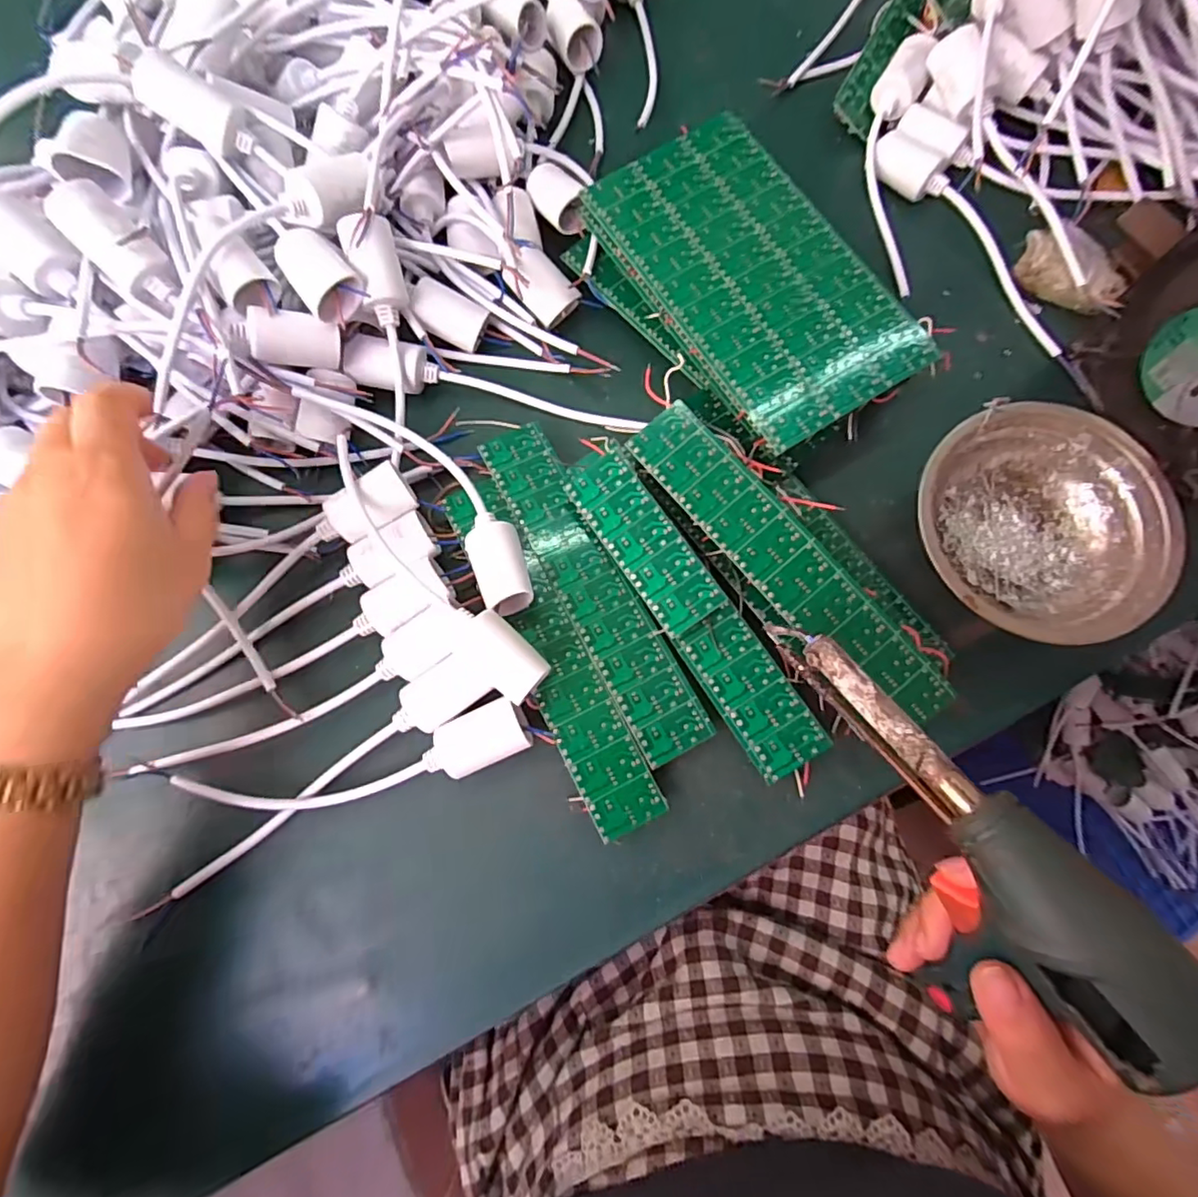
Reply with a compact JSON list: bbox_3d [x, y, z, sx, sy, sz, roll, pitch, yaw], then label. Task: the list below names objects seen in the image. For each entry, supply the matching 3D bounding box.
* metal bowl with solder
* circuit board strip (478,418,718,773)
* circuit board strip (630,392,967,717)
[{"bbox_3d":[0.232,-0.038,0.324,0.123,0.051,0.120,0,75,1],"label":"metal bowl with solder"},{"bbox_3d":[-0.005,-0.009,0.321,0.039,0.005,0.199,-28,76,-7],"label":"circuit board strip"},{"bbox_3d":[0.092,-0.018,0.299,0.043,0.004,0.198,-40,82,-3],"label":"circuit board strip"}]

